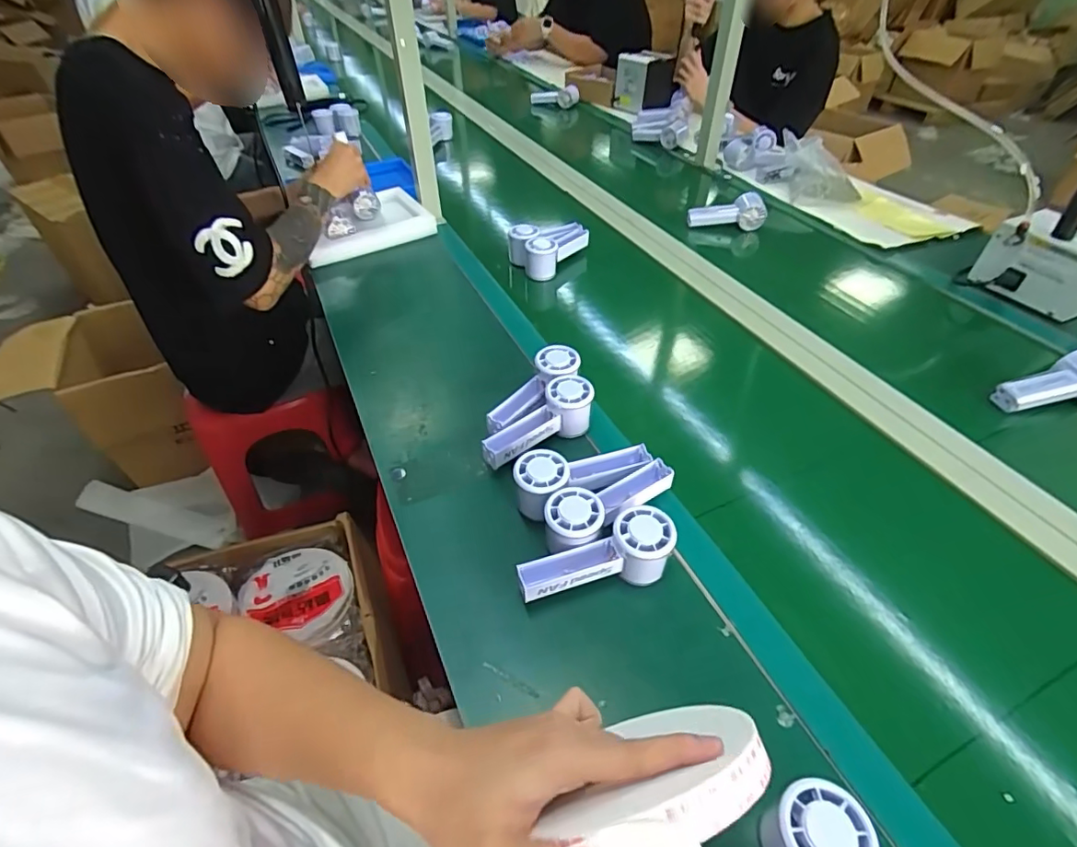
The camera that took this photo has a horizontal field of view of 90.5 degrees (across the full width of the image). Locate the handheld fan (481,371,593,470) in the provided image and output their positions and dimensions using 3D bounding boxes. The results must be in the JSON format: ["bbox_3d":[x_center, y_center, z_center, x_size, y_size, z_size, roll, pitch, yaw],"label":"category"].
[{"bbox_3d":[-0.002,-0.001,0.647,0.154,0.057,0.059,-24,46,-20],"label":"handheld fan"}]

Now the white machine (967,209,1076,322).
[{"bbox_3d":[0.826,-0.253,0.864,0.111,0.125,0.184,-32,49,-27],"label":"white machine"}]

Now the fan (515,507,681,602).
[{"bbox_3d":[0.054,0.127,0.512,0.150,0.055,0.056,-10,43,-5],"label":"fan"}]

